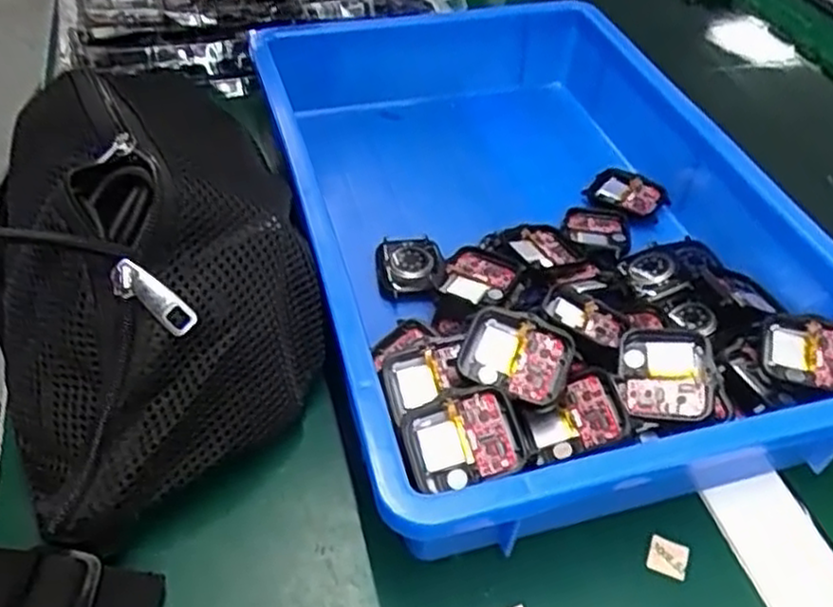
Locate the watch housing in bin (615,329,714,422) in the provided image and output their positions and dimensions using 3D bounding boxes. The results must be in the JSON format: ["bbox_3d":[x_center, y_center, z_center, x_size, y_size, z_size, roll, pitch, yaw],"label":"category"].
[{"bbox_3d":[0.102,0.028,0.308,0.036,0.006,0.043,1,57,15],"label":"watch housing in bin"}]

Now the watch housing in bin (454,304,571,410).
[{"bbox_3d":[0.040,0.021,0.304,0.045,0.005,0.038,19,62,10],"label":"watch housing in bin"}]

